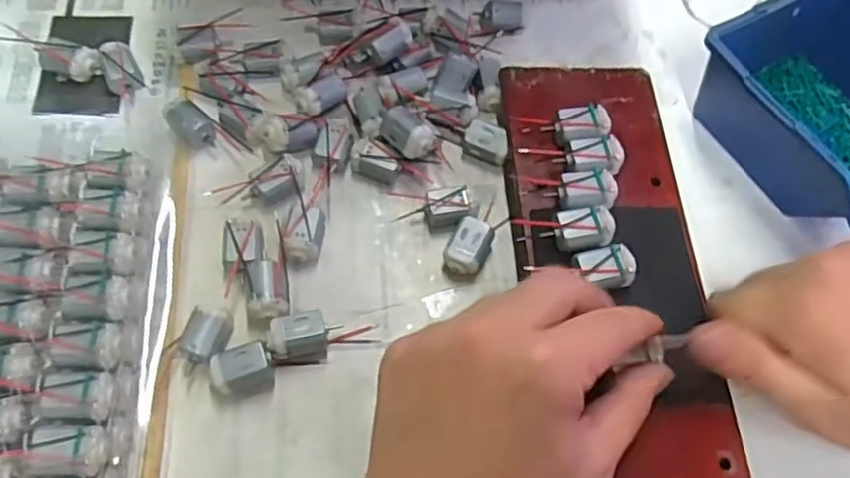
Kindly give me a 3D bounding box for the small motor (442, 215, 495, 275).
[{"bbox_3d":[0.022,0.005,0.352,0.020,0.017,0.028,26,66,9],"label":"small motor"}]

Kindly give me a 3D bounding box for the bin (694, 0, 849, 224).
[{"bbox_3d":[0.220,-0.070,0.376,0.116,0.062,0.121,-28,69,-15],"label":"bin"}]

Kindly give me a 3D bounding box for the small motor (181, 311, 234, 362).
[{"bbox_3d":[-0.103,0.045,0.323,0.016,0.015,0.026,15,65,4],"label":"small motor"}]

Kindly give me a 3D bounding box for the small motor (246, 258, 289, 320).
[{"bbox_3d":[-0.077,0.025,0.334,0.016,0.016,0.030,-7,65,-6],"label":"small motor"}]

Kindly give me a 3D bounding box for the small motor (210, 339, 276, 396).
[{"bbox_3d":[-0.084,0.059,0.316,0.027,0.021,0.018,-18,67,-11],"label":"small motor"}]

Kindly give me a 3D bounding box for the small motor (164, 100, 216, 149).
[{"bbox_3d":[-0.128,-0.062,0.375,0.030,0.015,0.016,39,69,14],"label":"small motor"}]

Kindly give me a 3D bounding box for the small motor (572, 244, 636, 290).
[{"bbox_3d":[0.084,0.015,0.322,0.029,0.017,0.020,-8,66,-7],"label":"small motor"}]

